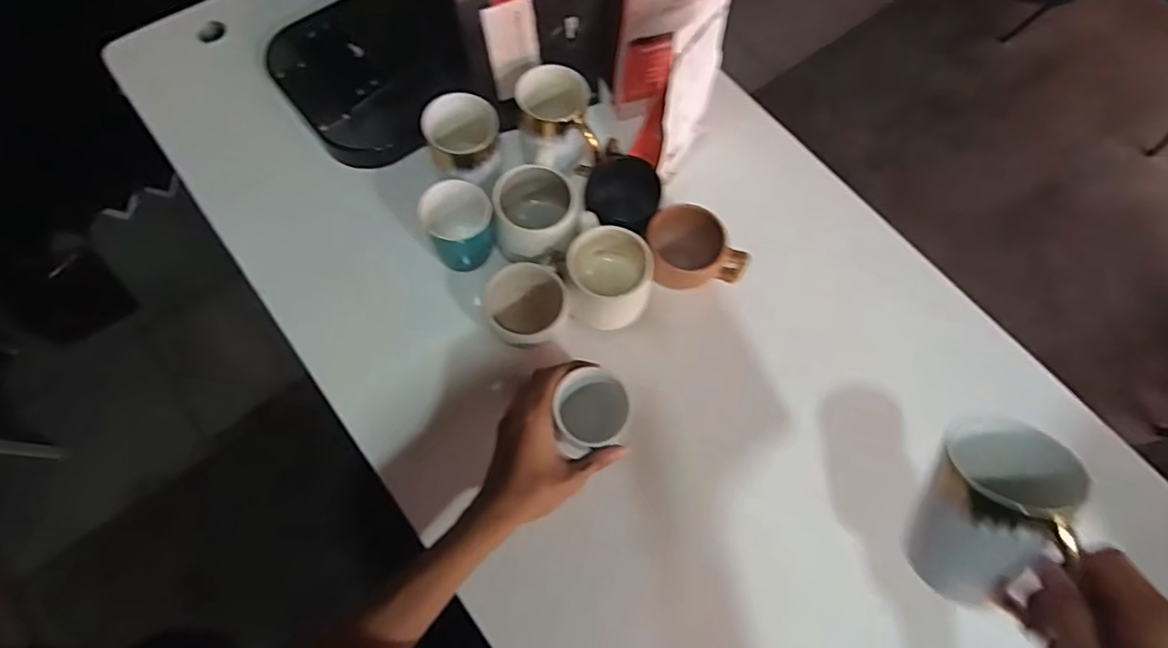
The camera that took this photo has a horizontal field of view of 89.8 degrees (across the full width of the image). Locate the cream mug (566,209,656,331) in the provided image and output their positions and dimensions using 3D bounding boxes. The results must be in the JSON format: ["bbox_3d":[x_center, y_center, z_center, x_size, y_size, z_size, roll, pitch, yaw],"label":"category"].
[{"bbox_3d":[0.024,-0.044,0.574,0.080,0.068,0.096,15,69,3],"label":"cream mug"}]

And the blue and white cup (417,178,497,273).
[{"bbox_3d":[-0.120,-0.091,0.581,0.064,0.085,0.068,-30,73,-14],"label":"blue and white cup"}]

